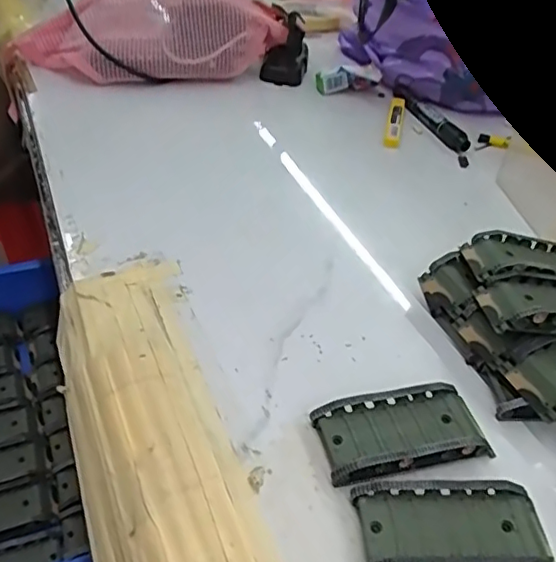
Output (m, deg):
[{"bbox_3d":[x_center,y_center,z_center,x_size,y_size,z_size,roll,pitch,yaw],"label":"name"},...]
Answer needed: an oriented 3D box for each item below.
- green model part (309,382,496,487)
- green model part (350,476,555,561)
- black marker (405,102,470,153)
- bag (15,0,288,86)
[{"bbox_3d":[0.069,0.084,0.324,0.090,0.020,0.045,-7,43,-14],"label":"green model part"},{"bbox_3d":[0.087,0.123,0.284,0.095,0.018,0.045,3,42,-4],"label":"green model part"},{"bbox_3d":[0.174,-0.174,0.629,0.022,0.016,0.102,-7,44,-17],"label":"black marker"},{"bbox_3d":[-0.134,-0.284,0.651,0.286,0.095,0.100,-10,45,-20],"label":"bag"}]

